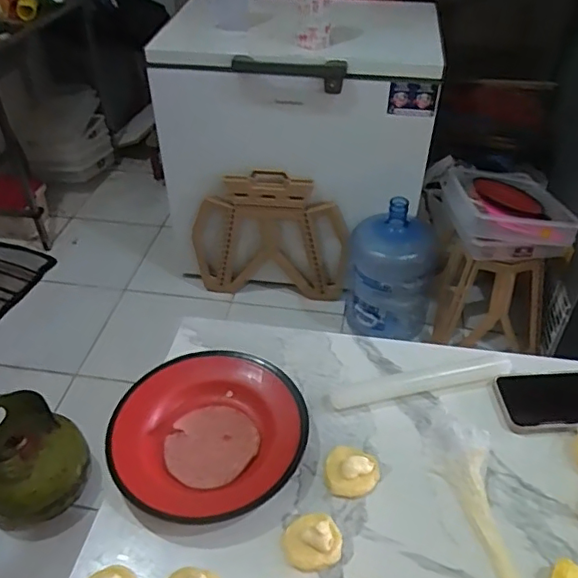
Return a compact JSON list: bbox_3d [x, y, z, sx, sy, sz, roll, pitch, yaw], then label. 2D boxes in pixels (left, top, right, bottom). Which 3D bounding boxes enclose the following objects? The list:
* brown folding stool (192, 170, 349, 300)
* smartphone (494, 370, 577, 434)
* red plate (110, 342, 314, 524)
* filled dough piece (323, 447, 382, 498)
[{"bbox_3d":[-0.069,-0.148,1.866,0.519,0.470,0.066,4,42,5],"label":"brown folding stool"},{"bbox_3d":[0.318,0.128,0.648,0.148,0.013,0.078,-3,42,-2],"label":"smartphone"},{"bbox_3d":[-0.088,0.153,0.619,0.200,0.035,0.194,-1,42,1],"label":"red plate"},{"bbox_3d":[0.065,0.192,0.588,0.055,0.011,0.052,-1,42,1],"label":"filled dough piece"}]

